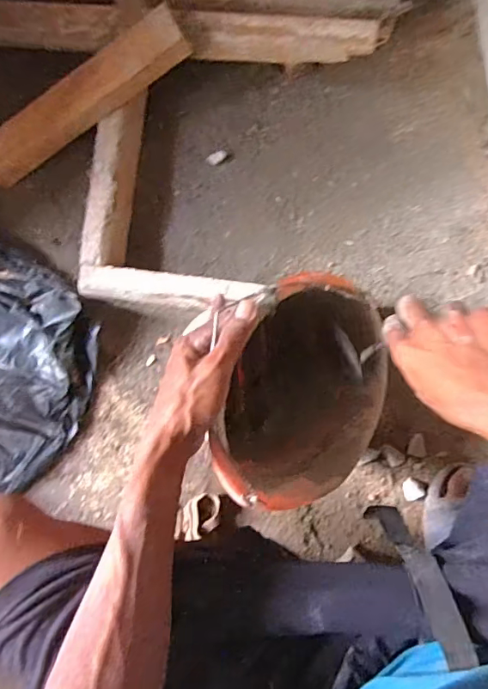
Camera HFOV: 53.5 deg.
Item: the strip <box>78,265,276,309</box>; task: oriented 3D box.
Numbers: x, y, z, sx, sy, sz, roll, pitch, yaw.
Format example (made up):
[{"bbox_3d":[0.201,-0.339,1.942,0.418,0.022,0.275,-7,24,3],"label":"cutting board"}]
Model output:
[{"bbox_3d":[-0.093,-0.071,0.618,0.236,0.022,0.041,7,85,1],"label":"strip"}]

